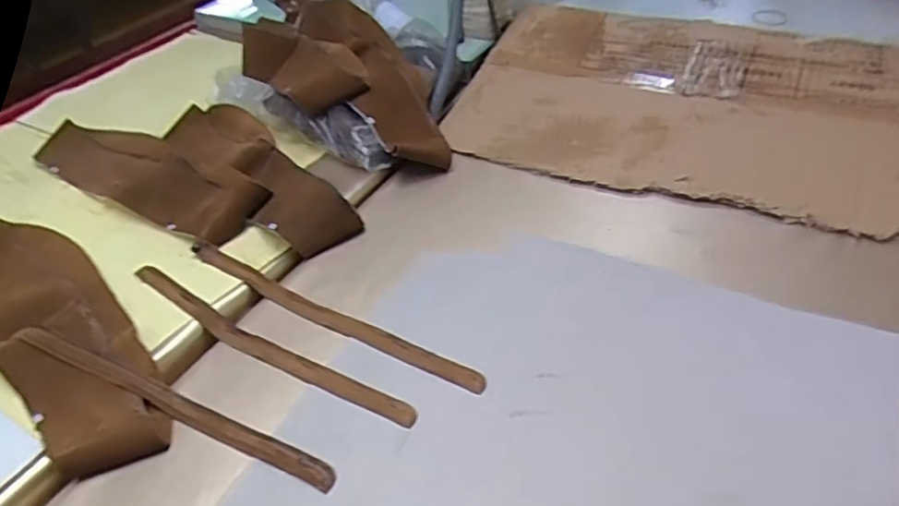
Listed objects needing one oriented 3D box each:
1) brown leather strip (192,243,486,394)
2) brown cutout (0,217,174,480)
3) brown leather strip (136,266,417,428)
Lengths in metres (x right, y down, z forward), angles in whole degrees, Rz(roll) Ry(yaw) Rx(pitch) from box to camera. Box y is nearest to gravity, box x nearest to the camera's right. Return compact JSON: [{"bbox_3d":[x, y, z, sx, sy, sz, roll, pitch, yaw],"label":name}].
[{"bbox_3d":[-0.110,0.053,0.553,0.316,0.010,0.021,21,48,24],"label":"brown leather strip"},{"bbox_3d":[-0.348,0.053,0.549,0.103,0.021,0.362,-35,51,-30],"label":"brown cutout"},{"bbox_3d":[-0.162,0.072,0.529,0.315,0.007,0.024,22,48,25],"label":"brown leather strip"}]

